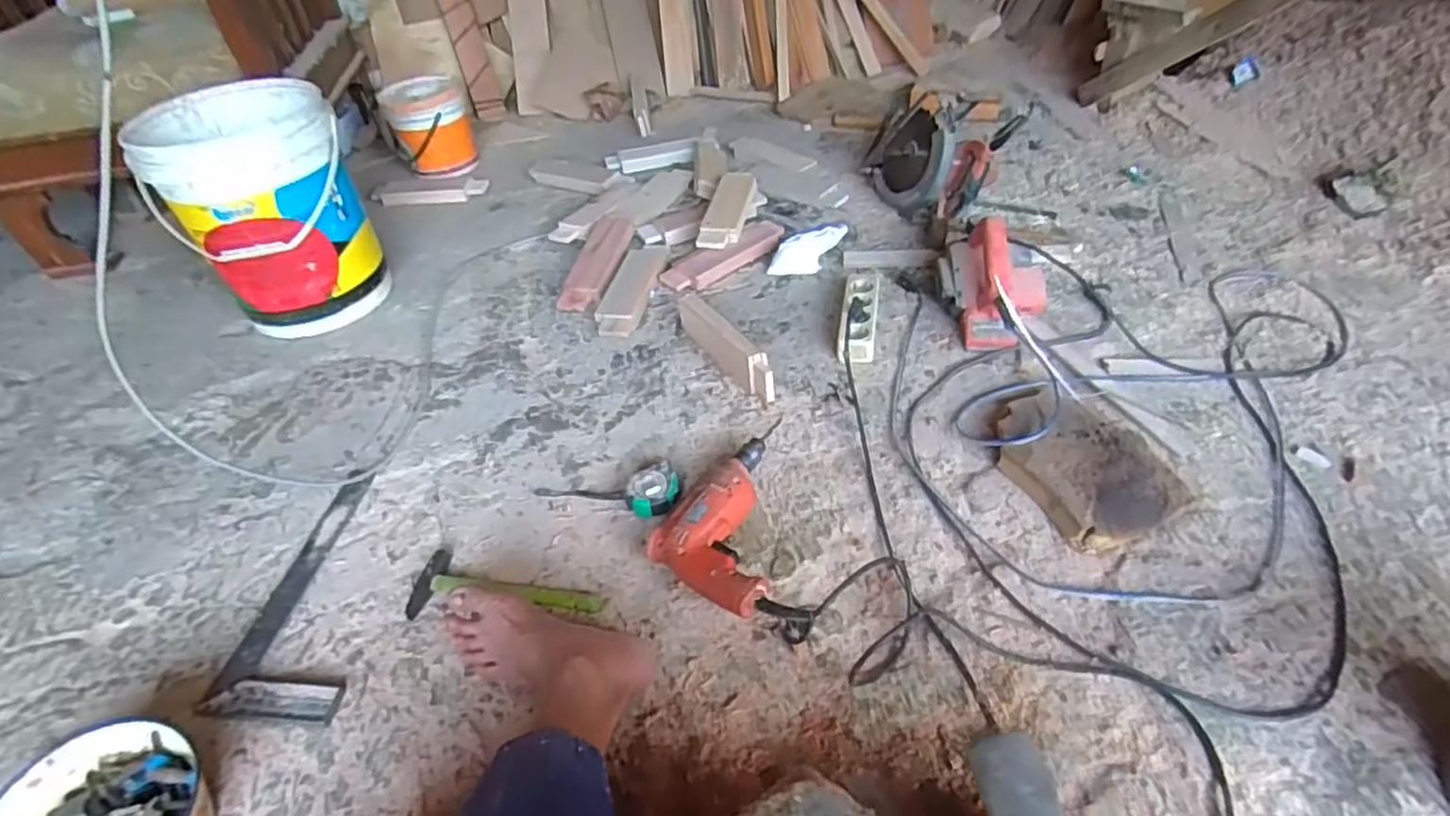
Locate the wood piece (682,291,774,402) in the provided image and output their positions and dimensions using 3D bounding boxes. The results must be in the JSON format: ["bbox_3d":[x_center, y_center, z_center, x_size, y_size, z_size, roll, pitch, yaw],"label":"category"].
[{"bbox_3d":[-0.002,-0.101,1.120,0.035,0.069,0.258,-26,47,-19],"label":"wood piece"}]

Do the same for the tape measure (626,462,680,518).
[{"bbox_3d":[-0.093,0.110,0.932,0.075,0.037,0.066,-29,48,-22],"label":"tape measure"}]

